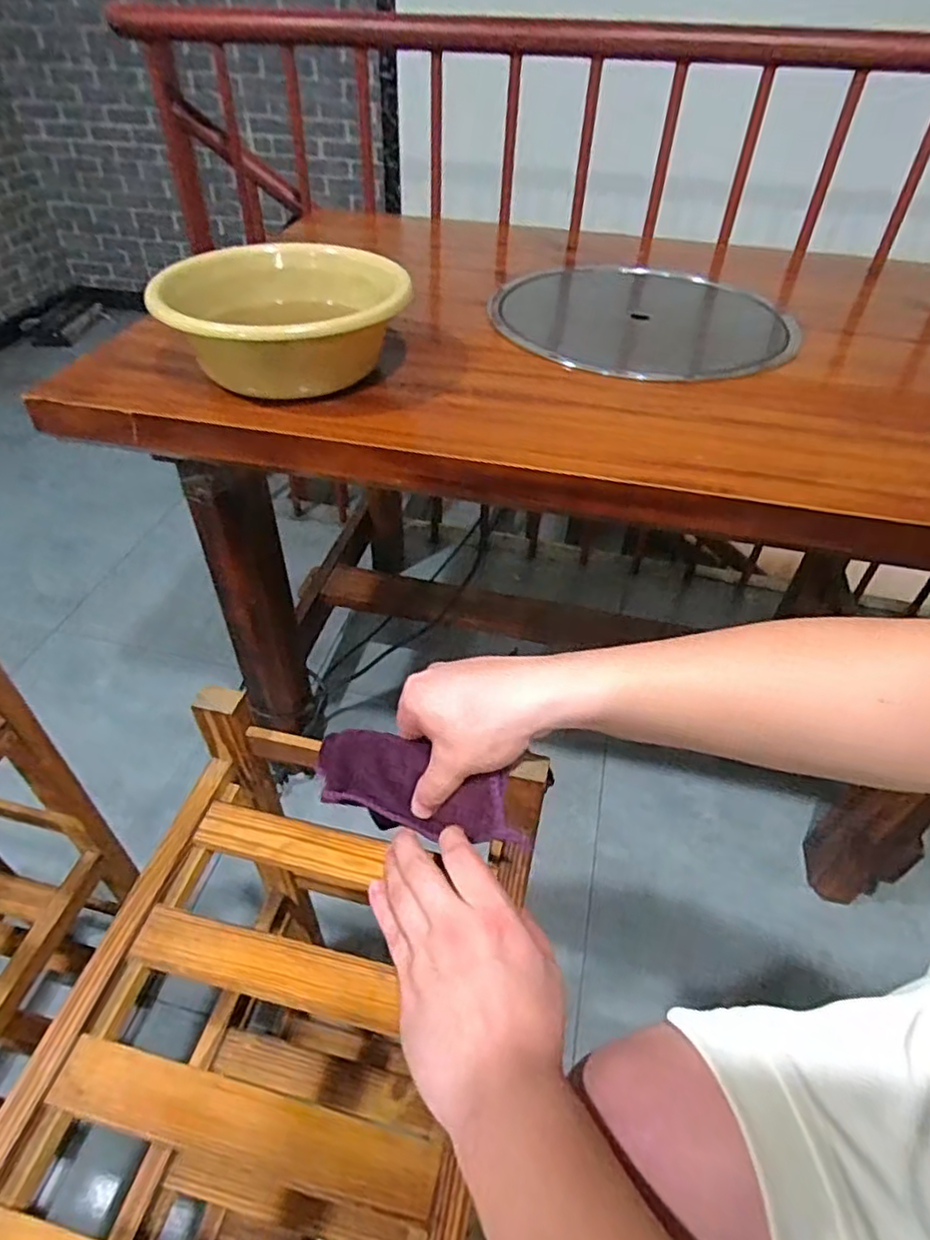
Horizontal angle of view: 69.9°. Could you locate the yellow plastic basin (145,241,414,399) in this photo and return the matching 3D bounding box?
[{"bbox_3d":[-0.190,-0.314,0.712,0.248,0.096,0.232,1,45,-1],"label":"yellow plastic basin"}]

